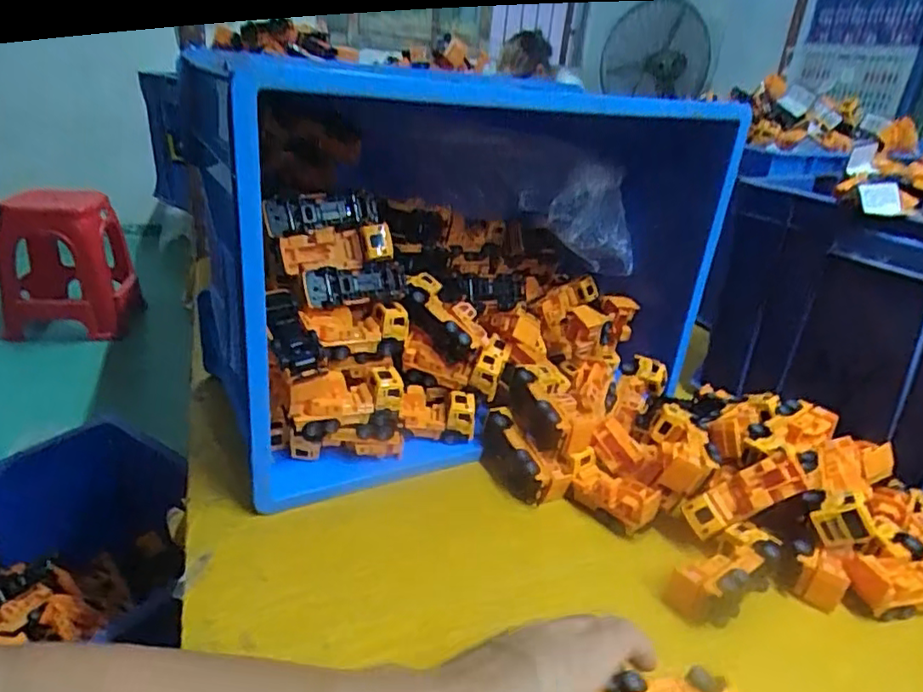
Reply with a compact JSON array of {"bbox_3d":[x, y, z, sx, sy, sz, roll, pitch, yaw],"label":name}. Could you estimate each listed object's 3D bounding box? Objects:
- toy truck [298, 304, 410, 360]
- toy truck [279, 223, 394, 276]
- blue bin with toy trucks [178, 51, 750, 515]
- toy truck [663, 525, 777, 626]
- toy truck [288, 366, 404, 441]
[{"bbox_3d":[-0.103,-0.013,0.583,0.096,0.053,0.037,-11,31,-29],"label":"toy truck"},{"bbox_3d":[-0.114,-0.090,0.560,0.093,0.044,0.034,-9,30,-26],"label":"toy truck"},{"bbox_3d":[0.007,-0.097,0.648,0.504,0.339,0.258,-11,31,-33],"label":"blue bin with toy trucks"},{"bbox_3d":[0.213,0.179,0.486,0.101,0.038,0.054,-15,33,-37],"label":"toy truck"},{"bbox_3d":[-0.102,0.048,0.544,0.099,0.069,0.040,-9,30,-25],"label":"toy truck"}]

